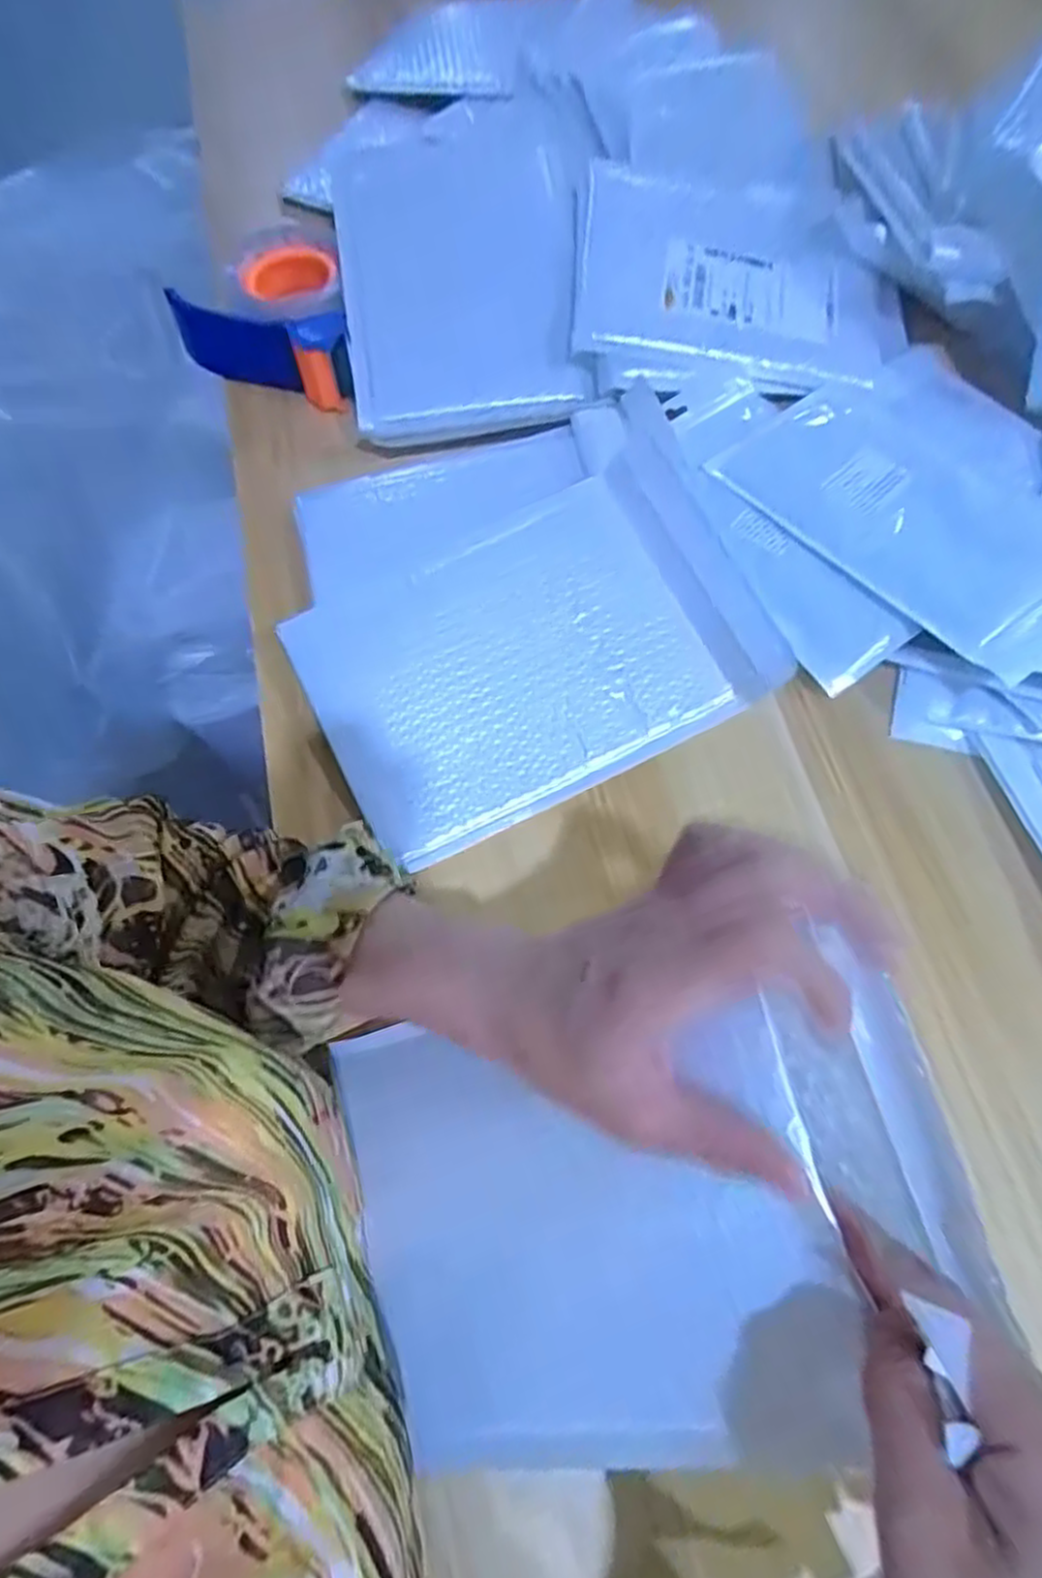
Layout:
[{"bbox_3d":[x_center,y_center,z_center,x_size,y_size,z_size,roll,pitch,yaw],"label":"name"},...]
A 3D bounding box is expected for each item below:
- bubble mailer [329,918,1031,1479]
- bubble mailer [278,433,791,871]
[{"bbox_3d":[0.033,0.159,0.281,0.239,0.042,0.160,-23,65,21],"label":"bubble mailer"},{"bbox_3d":[0.013,-0.088,0.453,0.276,0.011,0.177,-27,72,-6],"label":"bubble mailer"}]

